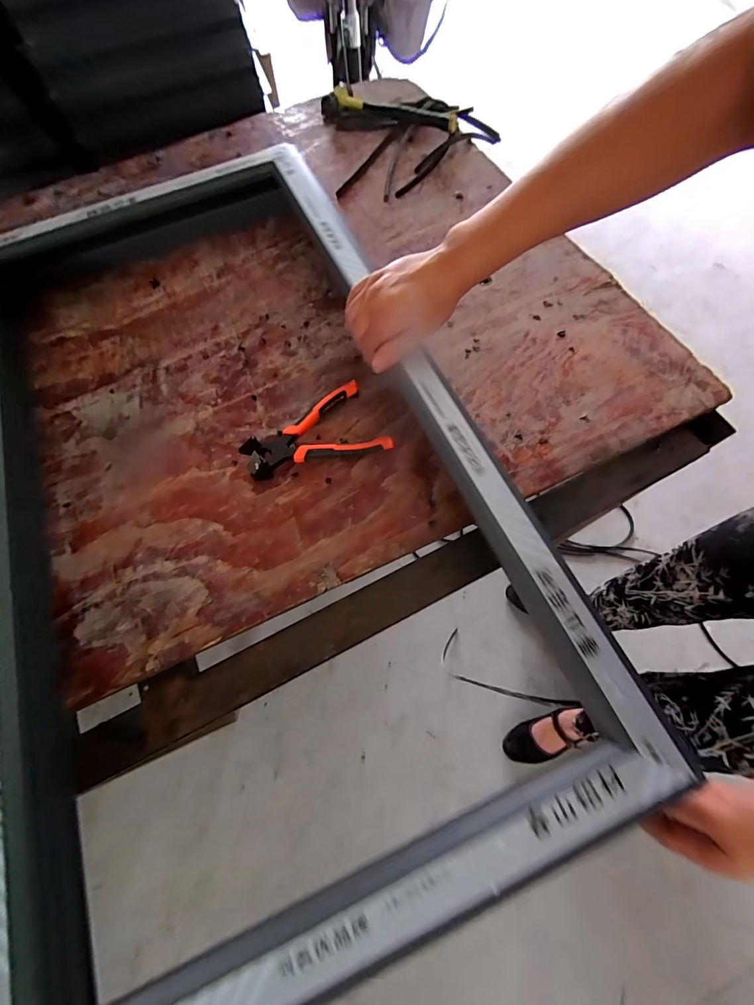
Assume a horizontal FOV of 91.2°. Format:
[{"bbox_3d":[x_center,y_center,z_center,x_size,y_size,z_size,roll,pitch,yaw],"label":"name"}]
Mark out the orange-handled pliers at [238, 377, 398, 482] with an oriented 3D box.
[{"bbox_3d":[-0.075,-0.076,0.436,0.162,0.036,0.106,-30,70,-8],"label":"orange-handled pliers"}]

